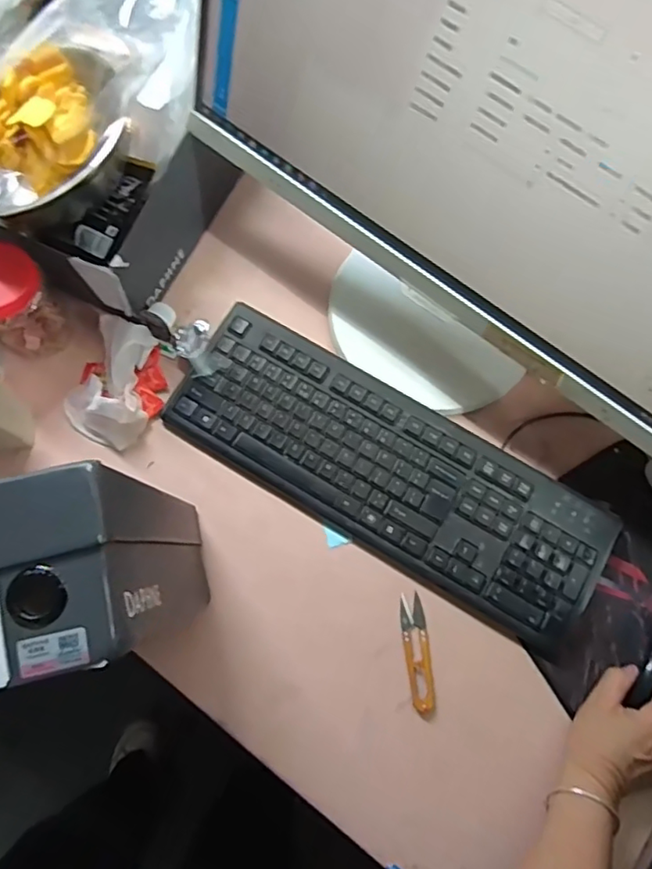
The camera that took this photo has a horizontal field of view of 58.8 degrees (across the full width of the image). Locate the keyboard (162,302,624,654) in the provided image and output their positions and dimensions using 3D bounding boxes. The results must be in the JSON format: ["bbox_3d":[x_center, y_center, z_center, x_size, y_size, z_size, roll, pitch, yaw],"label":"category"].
[{"bbox_3d":[0.062,0.034,0.573,0.434,0.026,0.151,30,76,7],"label":"keyboard"}]

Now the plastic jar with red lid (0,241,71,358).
[{"bbox_3d":[-0.297,-0.125,0.556,0.063,0.105,0.073,38,77,9],"label":"plastic jar with red lid"}]

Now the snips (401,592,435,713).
[{"bbox_3d":[0.086,0.203,0.537,0.023,0.008,0.101,-6,75,-3],"label":"snips"}]

